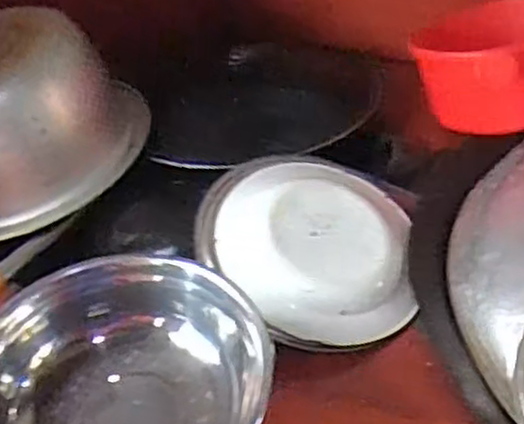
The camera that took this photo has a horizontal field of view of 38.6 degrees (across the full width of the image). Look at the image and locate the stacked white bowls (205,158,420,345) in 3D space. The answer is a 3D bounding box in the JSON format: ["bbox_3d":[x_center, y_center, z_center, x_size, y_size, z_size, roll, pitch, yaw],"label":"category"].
[{"bbox_3d":[0.043,0.031,0.723,0.204,0.037,0.196,4,65,-9],"label":"stacked white bowls"}]

